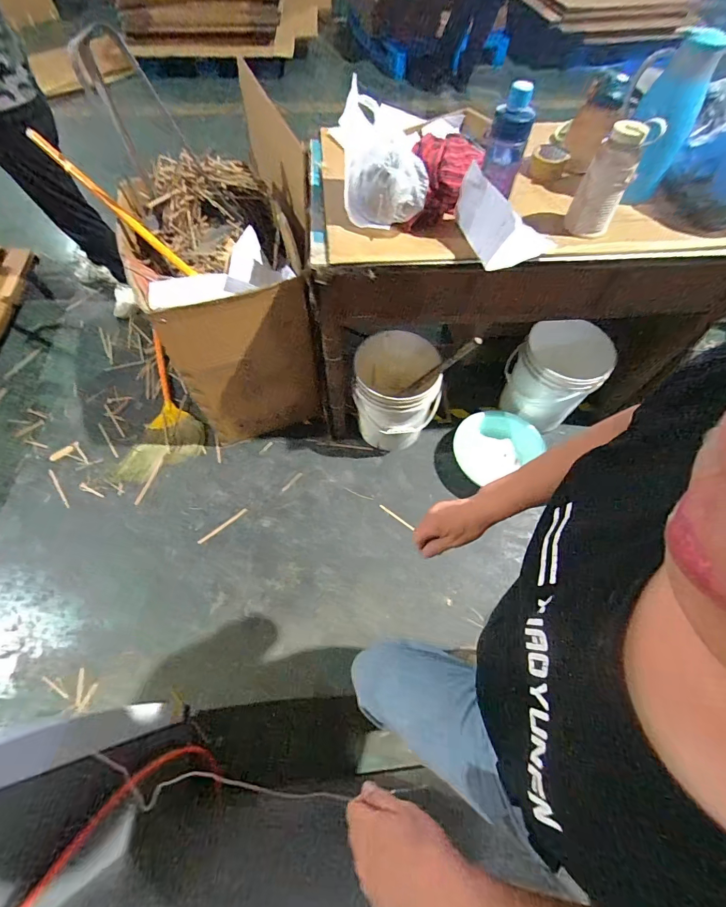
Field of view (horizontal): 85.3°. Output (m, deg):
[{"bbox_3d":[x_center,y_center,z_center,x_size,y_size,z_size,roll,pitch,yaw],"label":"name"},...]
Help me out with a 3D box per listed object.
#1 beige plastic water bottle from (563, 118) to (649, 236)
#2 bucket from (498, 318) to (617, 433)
[{"bbox_3d":[0.615,-0.685,0.990,0.107,0.205,0.129,30,66,14],"label":"beige plastic water bottle"},{"bbox_3d":[0.760,-0.305,1.611,0.333,0.377,0.293,30,66,14],"label":"bucket"}]

